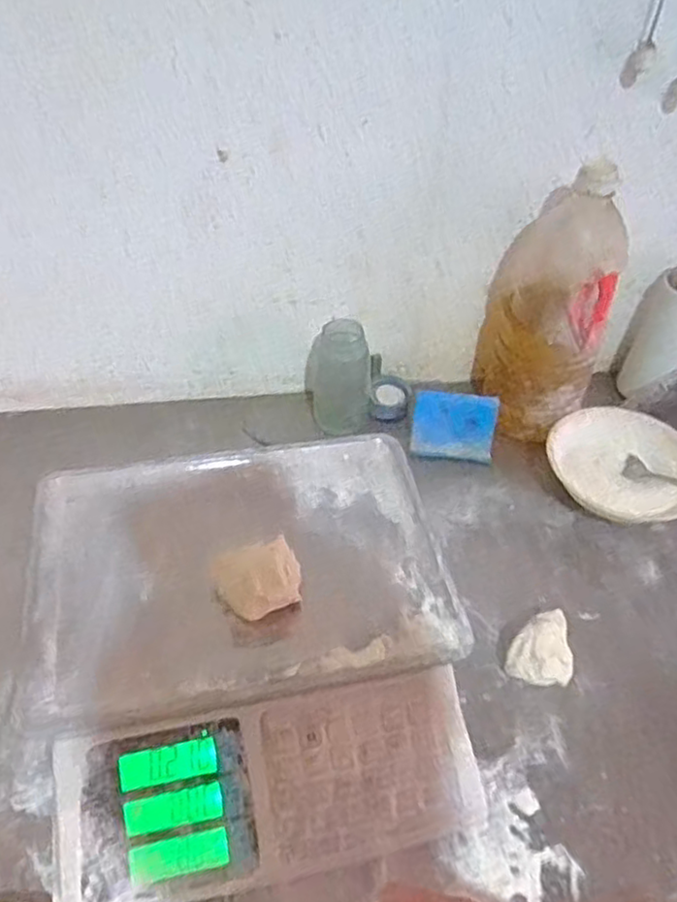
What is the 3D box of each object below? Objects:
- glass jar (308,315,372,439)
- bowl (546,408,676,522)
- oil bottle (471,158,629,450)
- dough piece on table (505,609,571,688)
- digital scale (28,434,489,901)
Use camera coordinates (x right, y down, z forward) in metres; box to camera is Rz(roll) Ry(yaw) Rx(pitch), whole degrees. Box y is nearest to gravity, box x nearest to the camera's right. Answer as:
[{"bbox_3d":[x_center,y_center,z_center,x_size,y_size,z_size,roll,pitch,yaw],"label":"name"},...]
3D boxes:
[{"bbox_3d":[0.005,-0.096,0.814,0.076,0.143,0.076,2,47,-2],"label":"glass jar"},{"bbox_3d":[0.320,0.023,0.777,0.159,0.055,0.141,28,51,21],"label":"bowl"},{"bbox_3d":[0.237,-0.164,0.770,0.130,0.297,0.121,13,47,9],"label":"oil bottle"},{"bbox_3d":[0.188,0.185,0.626,0.054,0.047,0.064,29,52,22],"label":"dough piece on table"},{"bbox_3d":[-0.072,0.156,0.580,0.329,0.128,0.337,-8,48,-11],"label":"digital scale"}]

